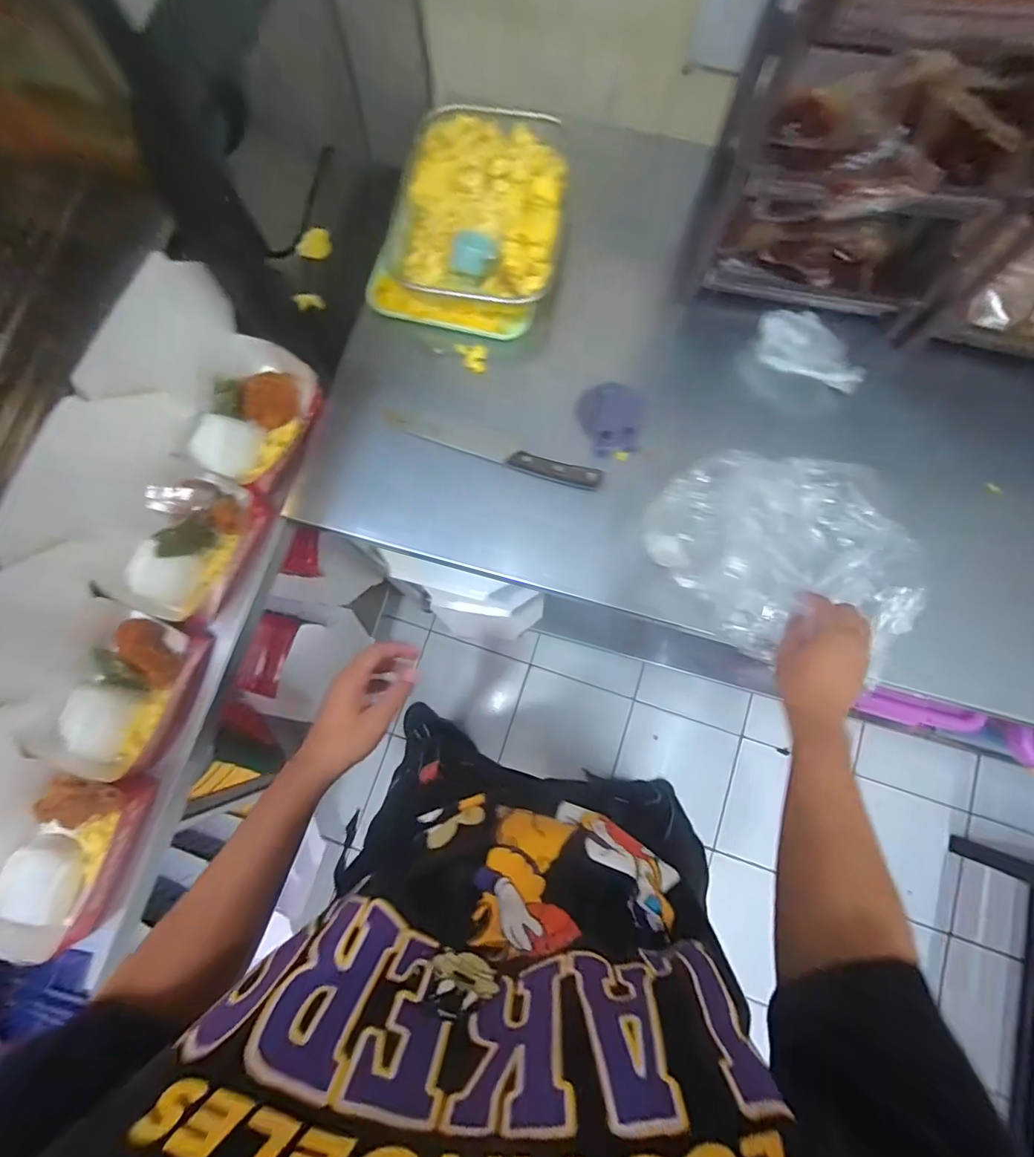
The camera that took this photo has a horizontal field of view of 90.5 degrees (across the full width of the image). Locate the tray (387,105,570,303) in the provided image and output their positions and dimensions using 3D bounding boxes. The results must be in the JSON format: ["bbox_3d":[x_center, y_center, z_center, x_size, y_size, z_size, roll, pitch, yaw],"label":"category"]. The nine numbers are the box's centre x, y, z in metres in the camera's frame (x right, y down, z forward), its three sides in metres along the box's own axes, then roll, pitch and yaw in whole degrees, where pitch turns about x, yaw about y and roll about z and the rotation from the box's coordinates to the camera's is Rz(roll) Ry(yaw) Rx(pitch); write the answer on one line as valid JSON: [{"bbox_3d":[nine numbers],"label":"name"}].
[{"bbox_3d":[-0.042,-0.481,0.664,0.214,0.061,0.265,13,79,3],"label":"tray"}]

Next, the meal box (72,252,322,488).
[{"bbox_3d":[-0.352,-0.232,0.603,0.174,0.160,0.186,26,80,6],"label":"meal box"}]

